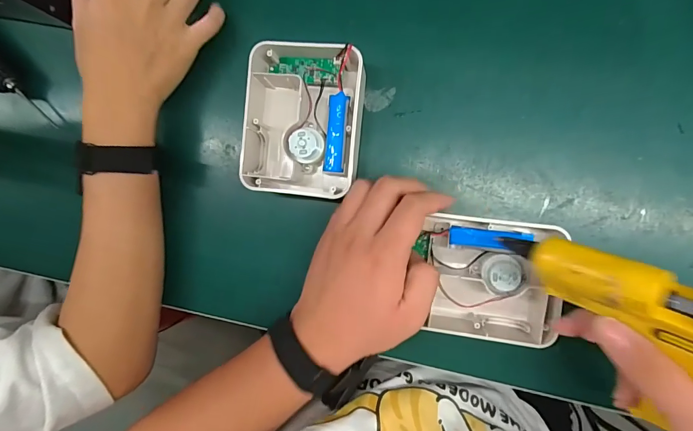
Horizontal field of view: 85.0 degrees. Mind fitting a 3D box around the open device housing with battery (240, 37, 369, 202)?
[{"bbox_3d":[-0.036,-0.087,0.340,0.103,0.043,0.138,4,94,8],"label":"open device housing with battery"}]

